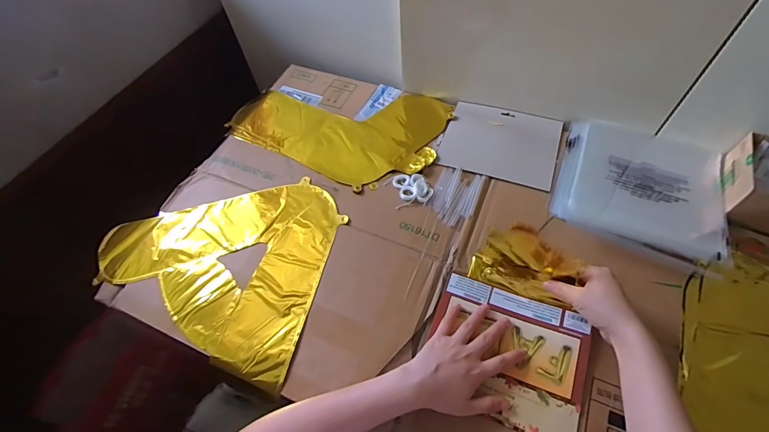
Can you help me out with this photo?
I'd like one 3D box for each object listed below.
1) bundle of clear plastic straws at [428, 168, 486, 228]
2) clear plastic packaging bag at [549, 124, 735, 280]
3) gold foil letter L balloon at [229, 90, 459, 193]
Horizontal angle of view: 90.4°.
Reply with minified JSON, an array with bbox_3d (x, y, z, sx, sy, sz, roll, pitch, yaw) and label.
[{"bbox_3d":[0.116,-0.033,0.621,0.069,0.005,0.107,17,61,15],"label":"bundle of clear plastic straws"},{"bbox_3d":[0.399,-0.050,0.599,0.232,0.022,0.232,19,62,16],"label":"clear plastic packaging bag"},{"bbox_3d":[-0.096,-0.191,0.735,0.388,0.004,0.247,25,63,19],"label":"gold foil letter L balloon"}]

